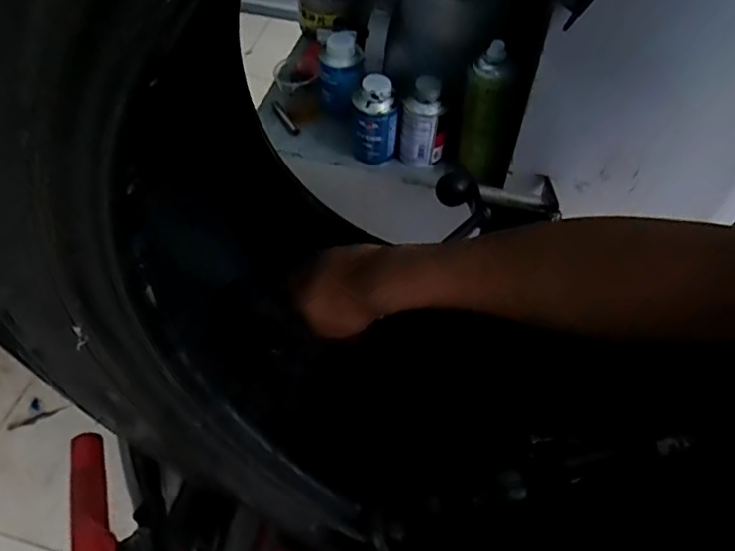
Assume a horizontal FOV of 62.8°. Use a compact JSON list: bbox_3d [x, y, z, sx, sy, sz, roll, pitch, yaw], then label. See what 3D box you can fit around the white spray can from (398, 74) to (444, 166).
[{"bbox_3d":[0.078,-0.207,0.820,0.055,0.117,0.041,26,56,16],"label":"white spray can"}]

